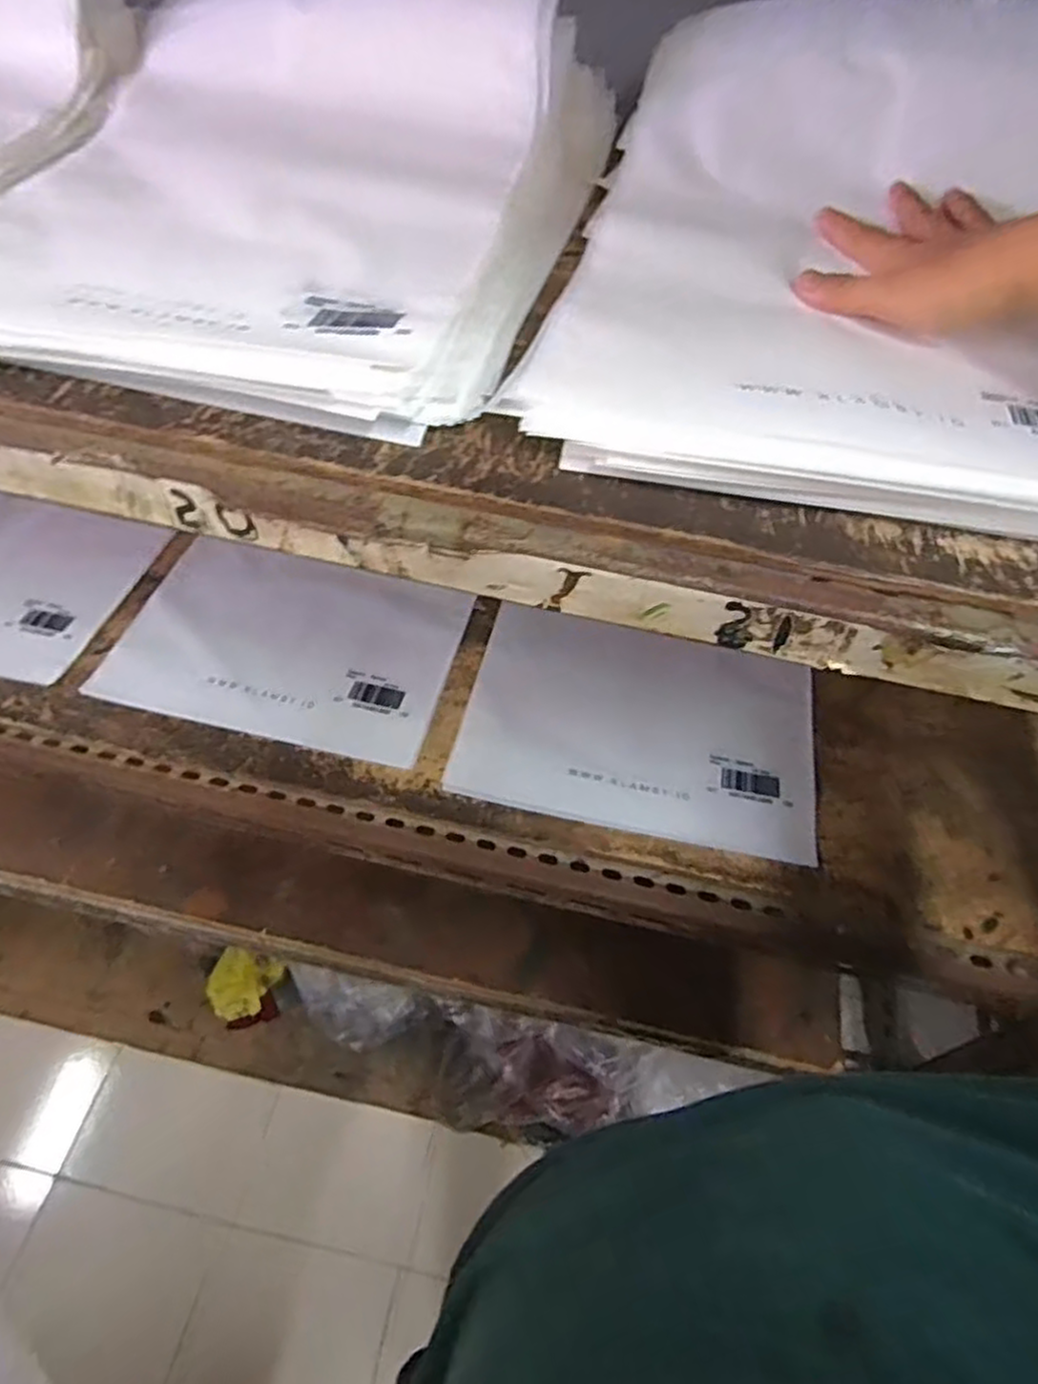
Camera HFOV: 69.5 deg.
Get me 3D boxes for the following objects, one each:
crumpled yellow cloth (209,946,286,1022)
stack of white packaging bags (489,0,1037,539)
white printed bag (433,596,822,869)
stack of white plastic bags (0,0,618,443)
[{"bbox_3d":[-0.538,0.564,1.453,0.119,0.034,0.132,26,55,15],"label":"crumpled yellow cloth"},{"bbox_3d":[0.200,-0.251,0.389,0.326,0.109,0.379,14,53,7],"label":"stack of white packaging bags"},{"bbox_3d":[0.105,0.026,0.653,0.296,0.028,0.202,12,52,5],"label":"white printed bag"},{"bbox_3d":[-0.146,-0.314,0.424,0.335,0.115,0.366,11,52,5],"label":"stack of white plastic bags"}]

